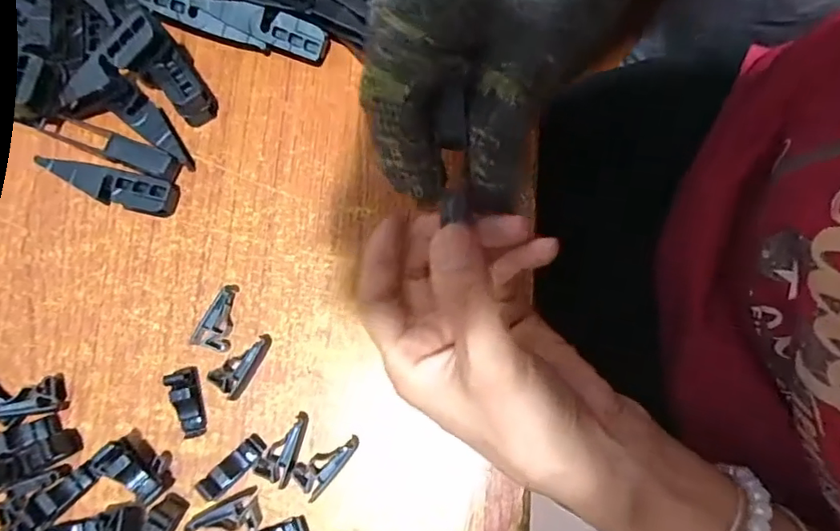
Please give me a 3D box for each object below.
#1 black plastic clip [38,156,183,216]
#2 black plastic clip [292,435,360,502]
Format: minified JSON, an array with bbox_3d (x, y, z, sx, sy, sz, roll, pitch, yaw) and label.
[{"bbox_3d":[-0.149,-0.038,0.259,0.064,0.013,0.017,14,78,2],"label":"black plastic clip"},{"bbox_3d":[-0.039,0.087,0.237,0.030,0.008,0.016,-37,81,-8],"label":"black plastic clip"}]

